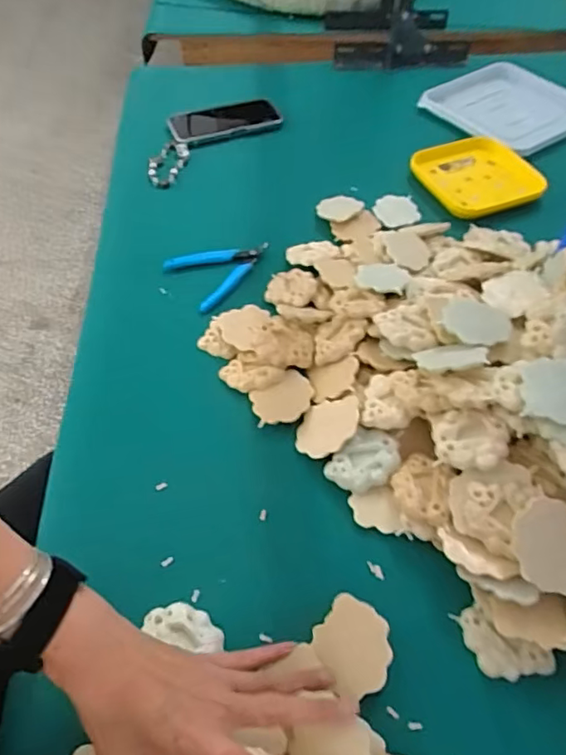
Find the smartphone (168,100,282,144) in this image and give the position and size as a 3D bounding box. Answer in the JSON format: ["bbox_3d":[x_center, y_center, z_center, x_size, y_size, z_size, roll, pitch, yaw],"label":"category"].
[{"bbox_3d":[-0.092,-0.401,0.888,0.165,0.018,0.086,-18,55,-9],"label":"smartphone"}]

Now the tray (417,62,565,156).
[{"bbox_3d":[0.361,-0.431,0.902,0.219,0.028,0.227,-36,60,-18],"label":"tray"}]

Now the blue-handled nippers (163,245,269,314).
[{"bbox_3d":[-0.070,-0.133,0.668,0.119,0.010,0.087,-34,60,-24],"label":"blue-handled nippers"}]

